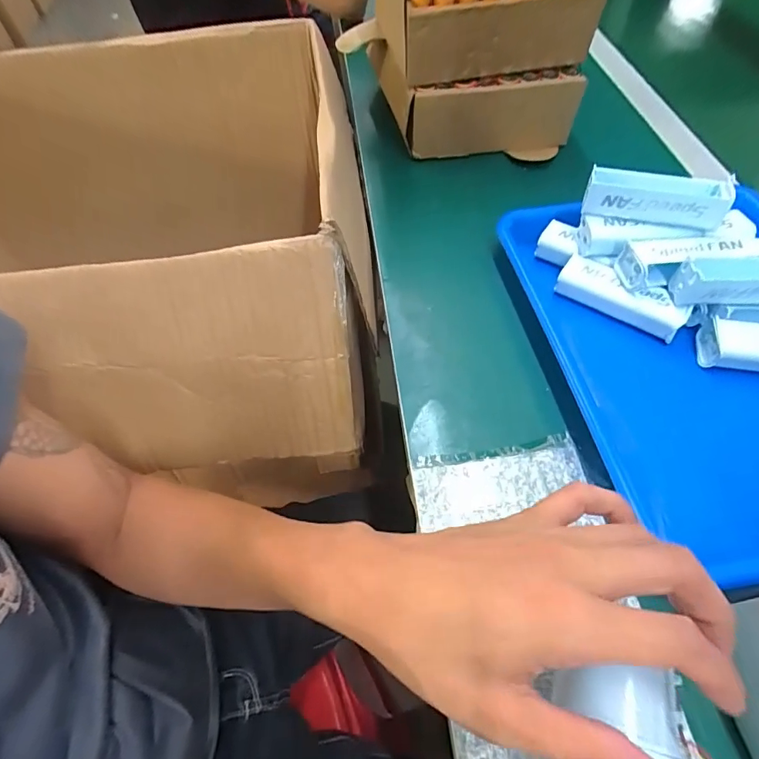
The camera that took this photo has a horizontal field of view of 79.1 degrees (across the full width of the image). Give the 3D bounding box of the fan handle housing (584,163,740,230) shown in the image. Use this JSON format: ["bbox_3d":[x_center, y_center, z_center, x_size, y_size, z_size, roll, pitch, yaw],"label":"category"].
[{"bbox_3d":[0.217,-0.143,0.364,0.100,0.034,0.024,16,59,13],"label":"fan handle housing"}]

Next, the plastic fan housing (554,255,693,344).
[{"bbox_3d":[0.199,-0.069,0.380,0.099,0.021,0.030,32,64,21],"label":"plastic fan housing"}]

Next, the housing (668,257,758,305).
[{"bbox_3d":[0.280,-0.074,0.344,0.103,0.031,0.028,1,57,3],"label":"housing"}]

